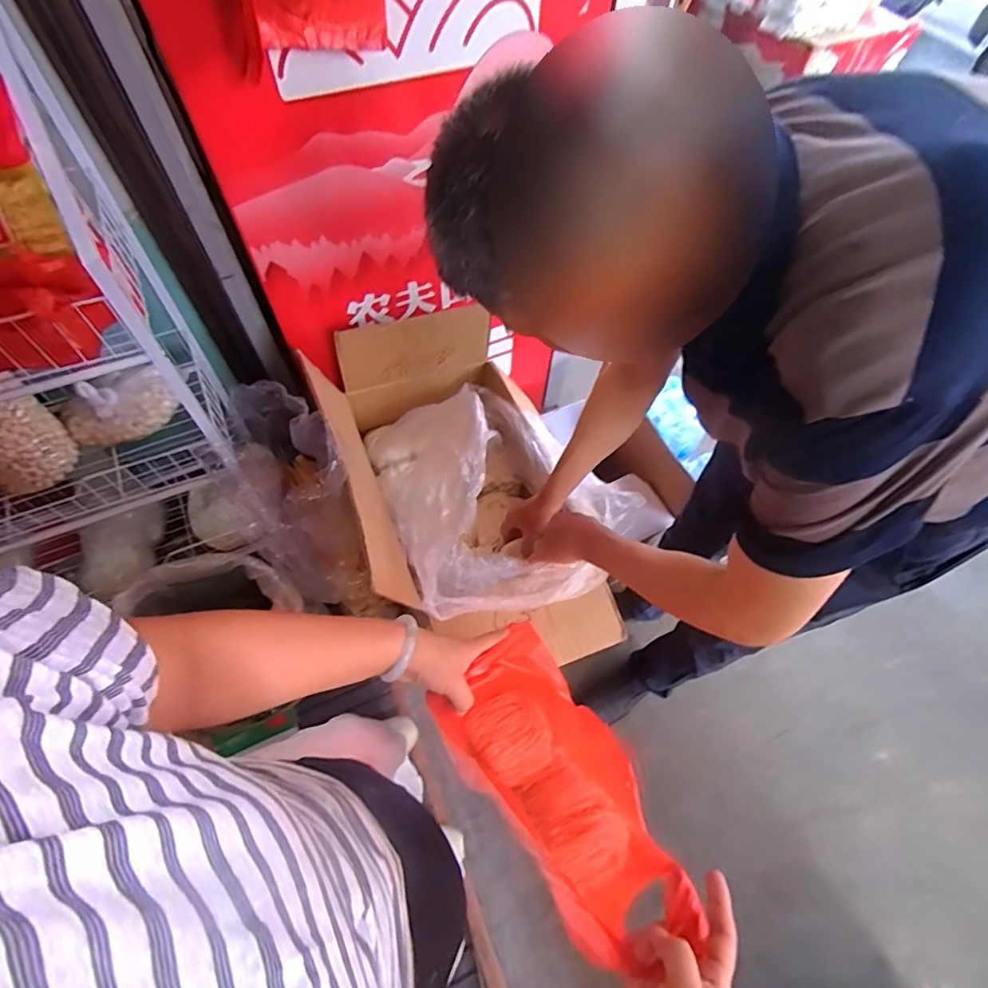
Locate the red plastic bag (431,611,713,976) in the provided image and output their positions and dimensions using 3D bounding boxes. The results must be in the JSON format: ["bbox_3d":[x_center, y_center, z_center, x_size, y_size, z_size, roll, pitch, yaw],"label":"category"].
[{"bbox_3d":[0.065,0.324,0.631,0.147,0.309,0.279,-28,66,-16],"label":"red plastic bag"}]

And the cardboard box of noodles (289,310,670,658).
[{"bbox_3d":[-0.029,0.001,0.973,0.414,0.305,0.635,-19,64,-12],"label":"cardboard box of noodles"}]

